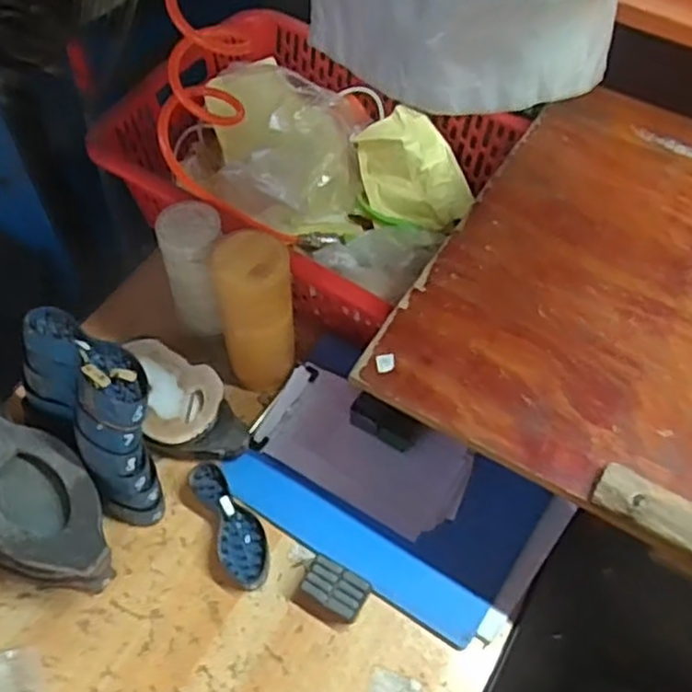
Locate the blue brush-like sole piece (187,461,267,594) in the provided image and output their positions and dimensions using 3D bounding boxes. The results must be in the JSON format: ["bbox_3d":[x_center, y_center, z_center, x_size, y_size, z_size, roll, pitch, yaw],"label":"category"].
[{"bbox_3d":[-0.118,0.182,0.756,0.049,0.029,0.133,-22,60,-15],"label":"blue brush-like sole piece"}]

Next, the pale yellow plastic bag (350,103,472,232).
[{"bbox_3d":[0.083,-0.221,0.941,0.122,0.153,0.046,-28,15,11],"label":"pale yellow plastic bag"}]

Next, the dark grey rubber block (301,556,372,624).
[{"bbox_3d":[-0.010,0.240,0.720,0.061,0.034,0.044,25,60,14],"label":"dark grey rubber block"}]

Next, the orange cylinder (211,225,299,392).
[{"bbox_3d":[-0.094,-0.035,0.787,0.081,0.194,0.070,-11,58,-8],"label":"orange cylinder"}]

